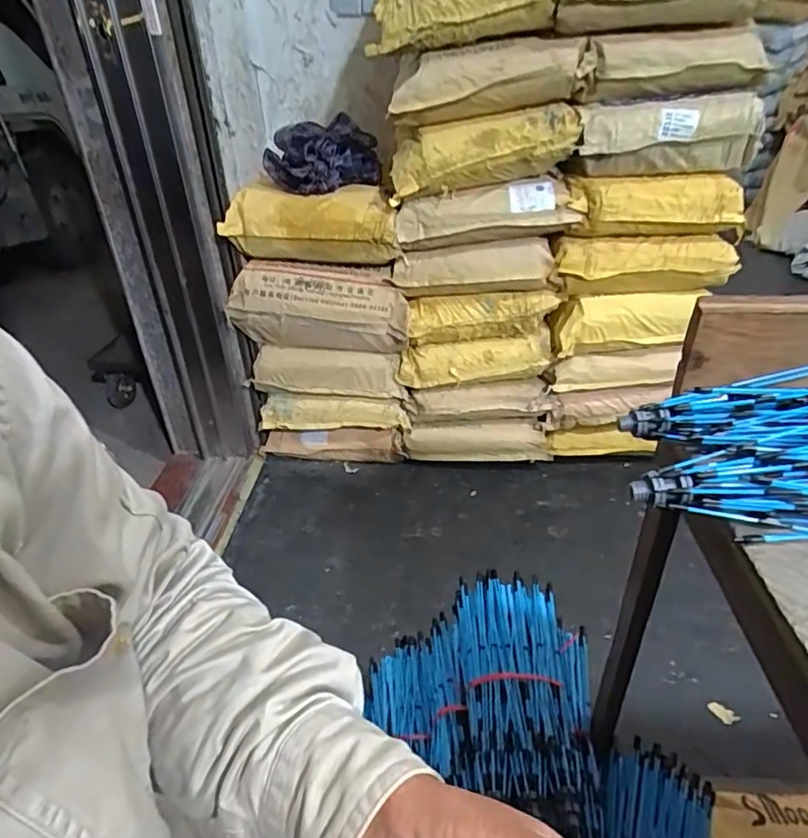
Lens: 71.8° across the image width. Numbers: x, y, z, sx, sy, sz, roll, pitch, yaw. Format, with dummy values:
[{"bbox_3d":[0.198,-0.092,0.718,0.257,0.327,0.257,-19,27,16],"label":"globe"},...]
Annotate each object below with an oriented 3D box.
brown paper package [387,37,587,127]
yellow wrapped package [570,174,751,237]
[{"bbox_3d":[0.172,-0.717,1.194,0.388,0.141,0.162,-3,31,-2],"label":"brown paper package"},{"bbox_3d":[0.592,-0.509,1.331,0.405,0.120,0.108,-1,31,2],"label":"yellow wrapped package"}]

